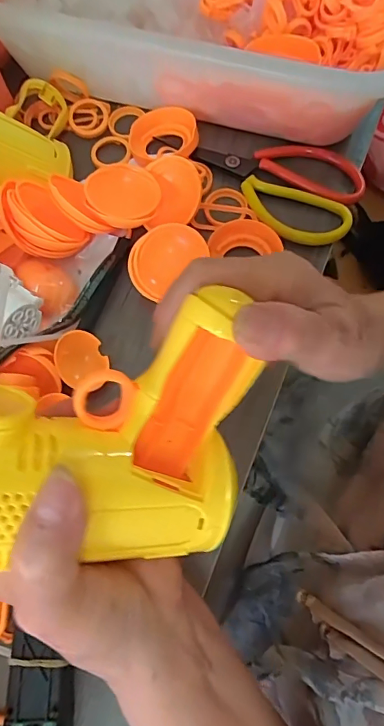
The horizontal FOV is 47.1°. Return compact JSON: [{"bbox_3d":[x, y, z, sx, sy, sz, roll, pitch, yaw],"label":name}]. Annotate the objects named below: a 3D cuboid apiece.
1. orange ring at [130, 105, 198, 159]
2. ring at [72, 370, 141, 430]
[{"bbox_3d":[-0.022,-0.195,0.374,0.058,0.017,0.046,14,72,7],"label":"orange ring"},{"bbox_3d":[-0.035,0.014,0.177,0.022,0.004,0.025,24,99,-14],"label":"ring"}]

